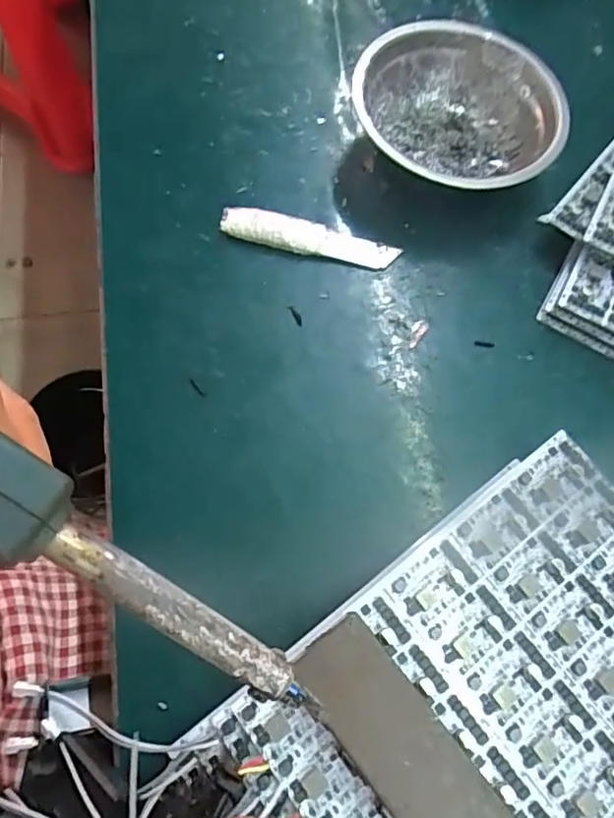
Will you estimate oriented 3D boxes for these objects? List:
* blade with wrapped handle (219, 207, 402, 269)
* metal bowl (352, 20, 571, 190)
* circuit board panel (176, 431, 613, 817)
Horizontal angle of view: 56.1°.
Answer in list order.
[{"bbox_3d":[0.002,-0.101,0.340,0.102,0.010,0.021,14,70,2],"label":"blade with wrapped handle"},{"bbox_3d":[0.093,-0.181,0.361,0.122,0.042,0.113,1,70,-2],"label":"metal bowl"},{"bbox_3d":[0.095,0.136,0.239,0.205,0.007,0.173,-35,76,-15],"label":"circuit board panel"}]

